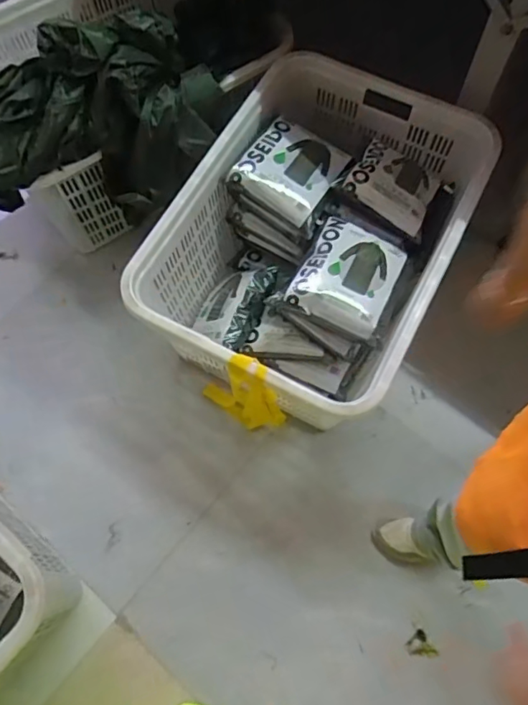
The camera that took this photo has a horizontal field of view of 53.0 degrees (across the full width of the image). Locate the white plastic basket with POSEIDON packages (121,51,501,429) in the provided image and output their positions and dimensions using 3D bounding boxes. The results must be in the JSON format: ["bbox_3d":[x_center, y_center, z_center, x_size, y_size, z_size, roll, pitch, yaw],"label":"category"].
[{"bbox_3d":[0.133,-0.272,1.314,0.571,0.352,0.836,25,69,12],"label":"white plastic basket with POSEIDON packages"}]

